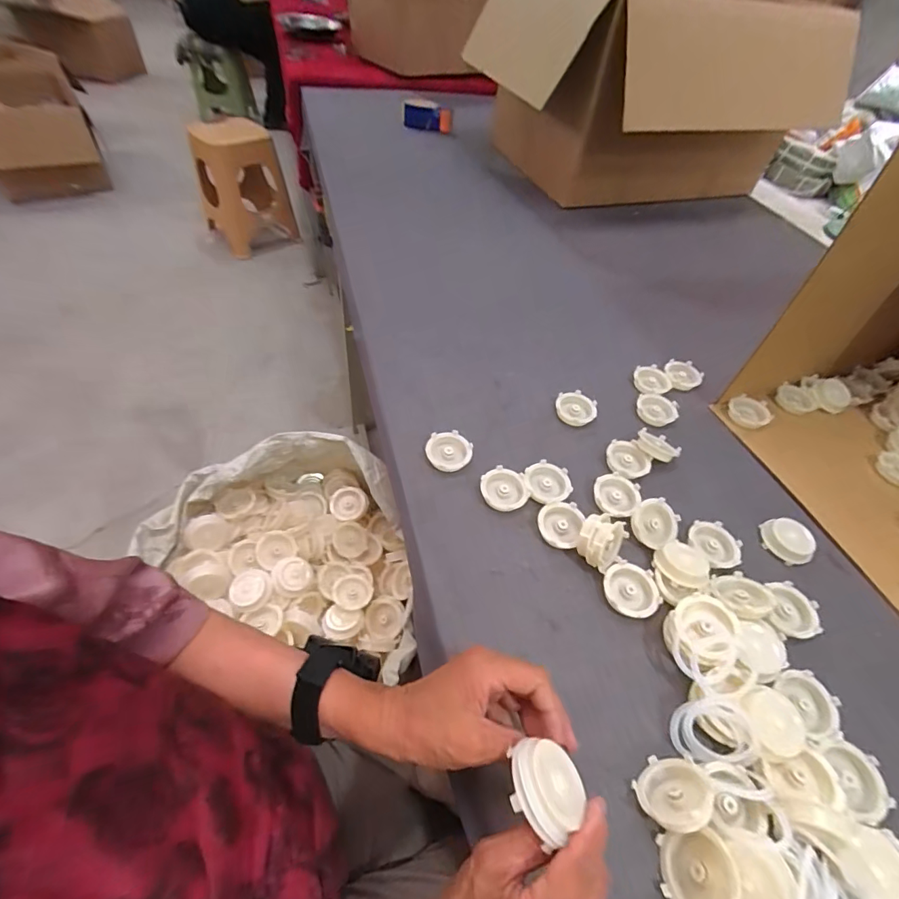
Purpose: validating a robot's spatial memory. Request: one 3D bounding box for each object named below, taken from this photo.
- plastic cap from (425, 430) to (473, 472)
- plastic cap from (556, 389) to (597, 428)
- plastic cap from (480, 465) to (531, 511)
[{"bbox_3d":[-0.001,0.002,0.570,0.057,0.014,0.054,3,51,-4],"label":"plastic cap"},{"bbox_3d":[0.186,-0.060,0.643,0.059,0.010,0.057,3,51,-4],"label":"plastic cap"},{"bbox_3d":[0.066,0.048,0.541,0.056,0.011,0.056,3,51,-4],"label":"plastic cap"}]

